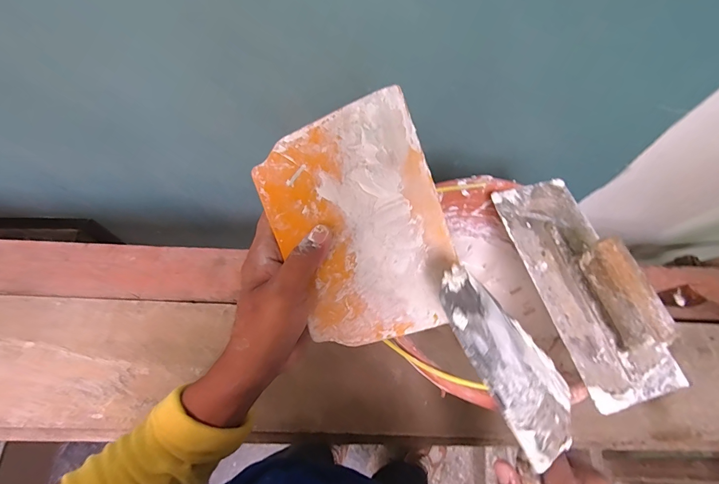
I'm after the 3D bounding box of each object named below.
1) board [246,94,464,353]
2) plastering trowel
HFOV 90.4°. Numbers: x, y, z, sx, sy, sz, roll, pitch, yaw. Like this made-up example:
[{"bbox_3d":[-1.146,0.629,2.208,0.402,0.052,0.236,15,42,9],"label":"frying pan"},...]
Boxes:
[{"bbox_3d":[0.005,-0.013,0.304,0.142,0.004,0.196,-20,94,-14],"label":"board"},{"bbox_3d":[0.251,0.030,0.380,0.102,0.080,0.257,-12,68,-7],"label":"plastering trowel"}]

